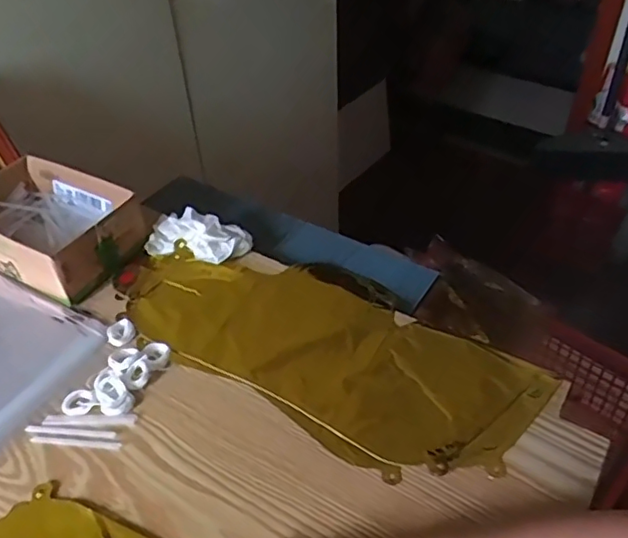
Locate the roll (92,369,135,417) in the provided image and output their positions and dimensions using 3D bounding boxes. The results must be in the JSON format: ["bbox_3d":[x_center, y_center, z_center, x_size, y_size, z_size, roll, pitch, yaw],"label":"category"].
[{"bbox_3d":[-0.181,0.110,0.516,0.027,0.008,0.050,-33,50,-29],"label":"roll"}]

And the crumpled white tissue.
[{"bbox_3d":[-0.131,-0.038,0.656,0.110,0.033,0.060,9,44,13],"label":"crumpled white tissue"}]

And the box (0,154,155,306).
[{"bbox_3d":[-0.307,-0.050,0.672,0.204,0.070,0.132,19,47,23],"label":"box"}]

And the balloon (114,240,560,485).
[{"bbox_3d":[0.000,0.057,0.567,0.412,0.009,0.190,23,48,26],"label":"balloon"}]

